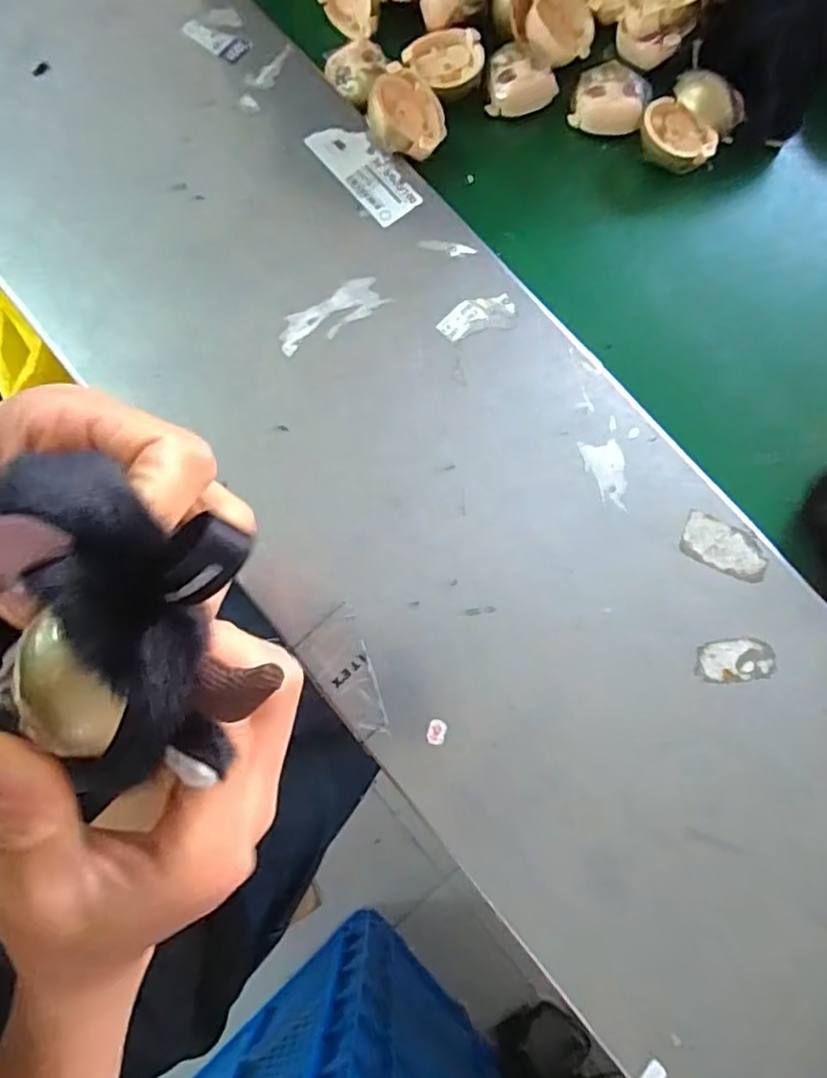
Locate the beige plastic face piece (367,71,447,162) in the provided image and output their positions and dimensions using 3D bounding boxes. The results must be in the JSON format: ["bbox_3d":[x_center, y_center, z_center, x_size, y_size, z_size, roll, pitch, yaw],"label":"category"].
[{"bbox_3d":[-0.004,-0.263,0.400,0.045,0.031,0.056,8,80,1],"label":"beige plastic face piece"}]

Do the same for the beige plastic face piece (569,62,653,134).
[{"bbox_3d":[0.132,-0.296,0.429,0.047,0.021,0.040,16,80,3],"label":"beige plastic face piece"}]

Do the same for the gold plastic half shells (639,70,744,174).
[{"bbox_3d":[0.180,-0.273,0.421,0.050,0.031,0.057,37,82,6],"label":"gold plastic half shells"}]

